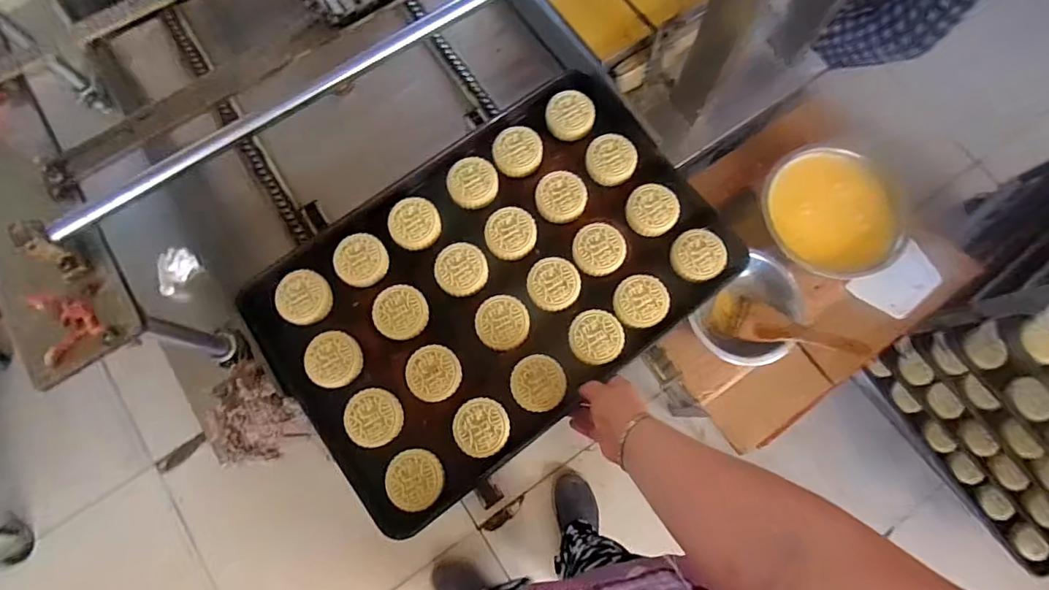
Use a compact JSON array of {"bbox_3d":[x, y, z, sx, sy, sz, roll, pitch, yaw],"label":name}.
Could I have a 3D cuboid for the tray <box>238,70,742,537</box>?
[{"bbox_3d":[-0.038,-0.024,0.681,0.587,0.047,0.397,-38,79,-8],"label":"tray"}]

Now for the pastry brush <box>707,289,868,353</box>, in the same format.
[{"bbox_3d":[0.402,0.054,0.772,0.218,0.035,0.076,17,76,27],"label":"pastry brush"}]

